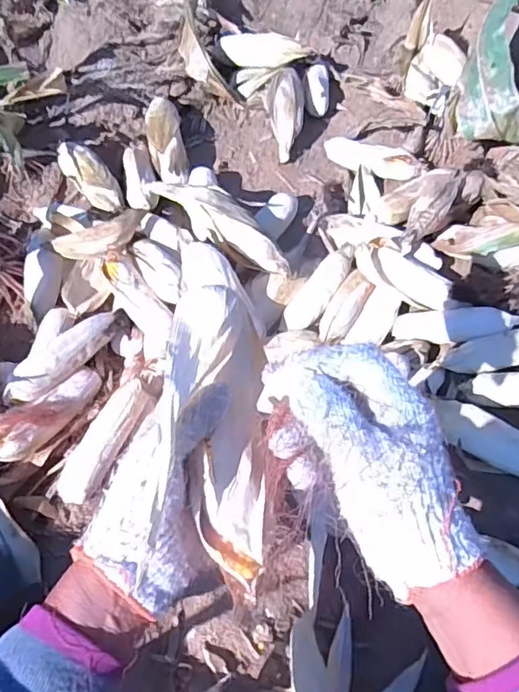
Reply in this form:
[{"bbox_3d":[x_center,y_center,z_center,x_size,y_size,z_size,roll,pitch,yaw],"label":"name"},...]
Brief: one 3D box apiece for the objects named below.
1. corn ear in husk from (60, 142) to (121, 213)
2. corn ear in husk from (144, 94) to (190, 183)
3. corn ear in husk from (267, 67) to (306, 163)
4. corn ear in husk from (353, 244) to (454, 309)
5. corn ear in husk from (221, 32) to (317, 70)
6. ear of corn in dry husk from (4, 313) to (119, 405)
[{"bbox_3d":[-0.313,-0.318,1.005,0.066,0.046,0.201,-32,67,-18],"label":"corn ear in husk"},{"bbox_3d":[-0.180,-0.392,1.051,0.070,0.046,0.234,-10,61,-7],"label":"corn ear in husk"},{"bbox_3d":[0.054,-0.478,1.115,0.077,0.065,0.210,1,77,-2],"label":"corn ear in husk"},{"bbox_3d":[0.239,-0.119,0.891,0.168,0.047,0.058,27,63,13],"label":"corn ear in husk"},{"bbox_3d":[0.005,-0.629,1.174,0.188,0.066,0.068,14,61,6],"label":"corn ear in husk"},{"bbox_3d":[-0.288,0.016,0.808,0.049,0.041,0.187,37,66,17],"label":"ear of corn in dry husk"}]

